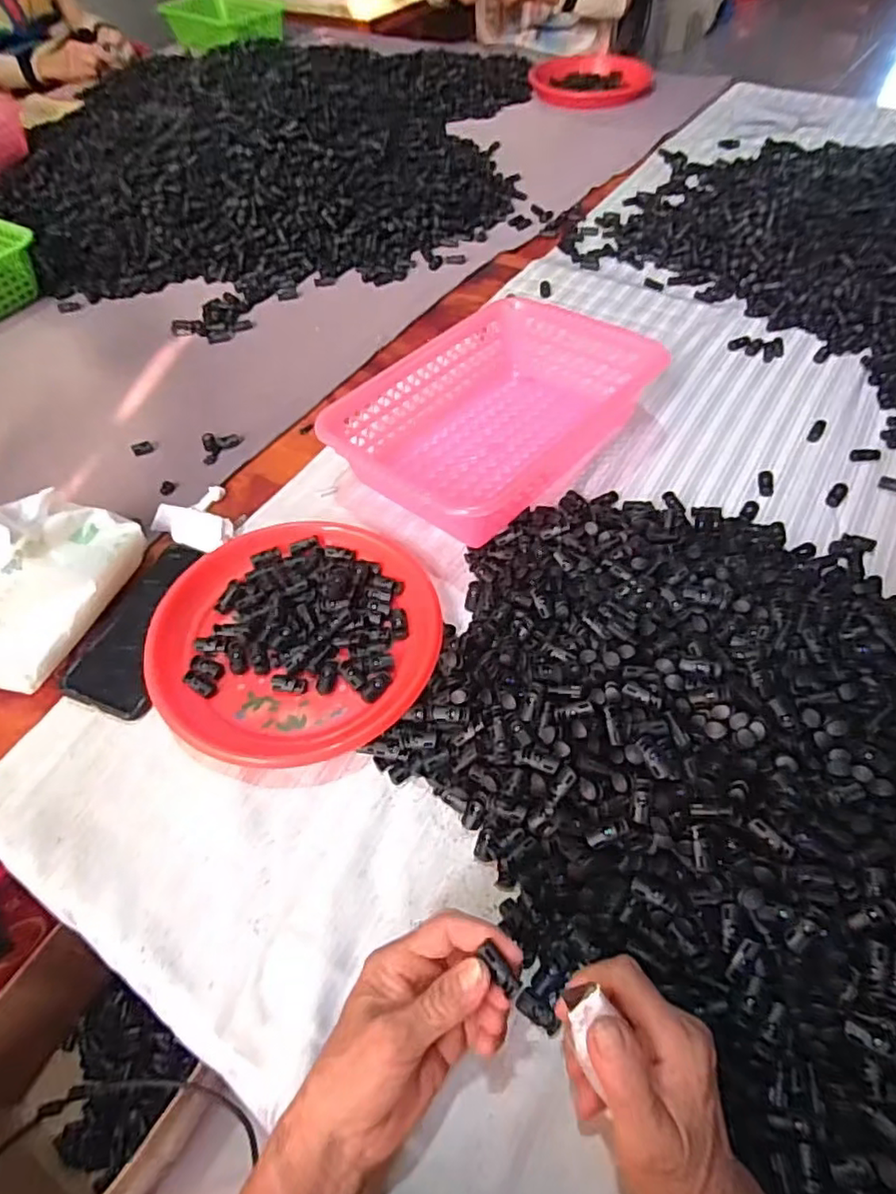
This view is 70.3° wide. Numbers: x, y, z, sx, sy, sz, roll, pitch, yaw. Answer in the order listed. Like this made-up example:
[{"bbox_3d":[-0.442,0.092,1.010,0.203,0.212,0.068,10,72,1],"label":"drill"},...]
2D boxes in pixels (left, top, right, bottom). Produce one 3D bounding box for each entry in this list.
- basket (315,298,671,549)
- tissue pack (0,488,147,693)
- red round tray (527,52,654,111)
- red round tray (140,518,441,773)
[{"bbox_3d":[0.042,-0.181,0.635,0.206,0.071,0.292,37,64,25],"label":"basket"},{"bbox_3d":[-0.339,-0.018,0.511,0.088,0.086,0.166,13,56,11],"label":"tissue pack"},{"bbox_3d":[0.291,-1.056,1.298,0.230,0.033,0.230,-1,54,2],"label":"red round tray"},{"bbox_3d":[-0.124,0.025,0.526,0.221,0.028,0.221,-1,54,2],"label":"red round tray"}]

